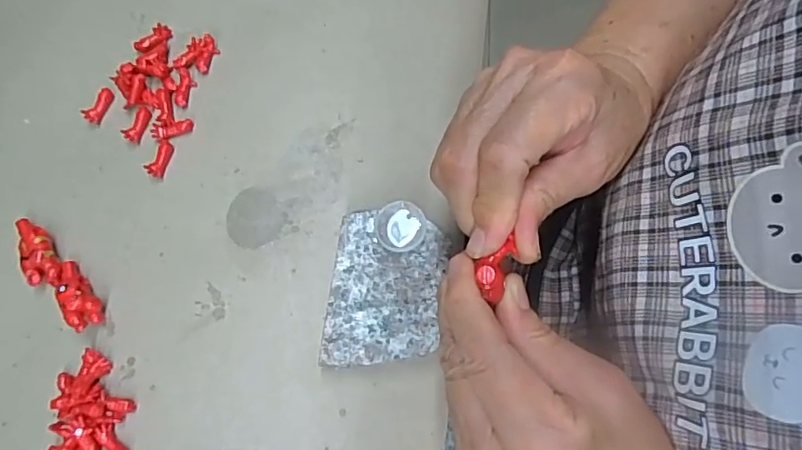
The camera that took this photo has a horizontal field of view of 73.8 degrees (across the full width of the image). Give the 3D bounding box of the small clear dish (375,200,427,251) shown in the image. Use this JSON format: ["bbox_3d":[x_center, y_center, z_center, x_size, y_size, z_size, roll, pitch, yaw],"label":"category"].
[{"bbox_3d":[0.000,0.001,0.284,0.026,0.006,0.026,-1,76,4],"label":"small clear dish"}]

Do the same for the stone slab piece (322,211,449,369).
[{"bbox_3d":[-0.008,0.036,0.288,0.057,0.020,0.078,8,76,2],"label":"stone slab piece"}]

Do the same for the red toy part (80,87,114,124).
[{"bbox_3d":[-0.180,-0.072,0.317,0.010,0.005,0.023,21,77,4],"label":"red toy part"}]

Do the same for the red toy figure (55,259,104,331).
[{"bbox_3d":[-0.175,0.038,0.290,0.016,0.014,0.039,-33,78,-8],"label":"red toy figure"}]

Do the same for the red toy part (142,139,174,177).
[{"bbox_3d":[-0.140,-0.039,0.311,0.010,0.005,0.022,19,77,5],"label":"red toy part"}]

